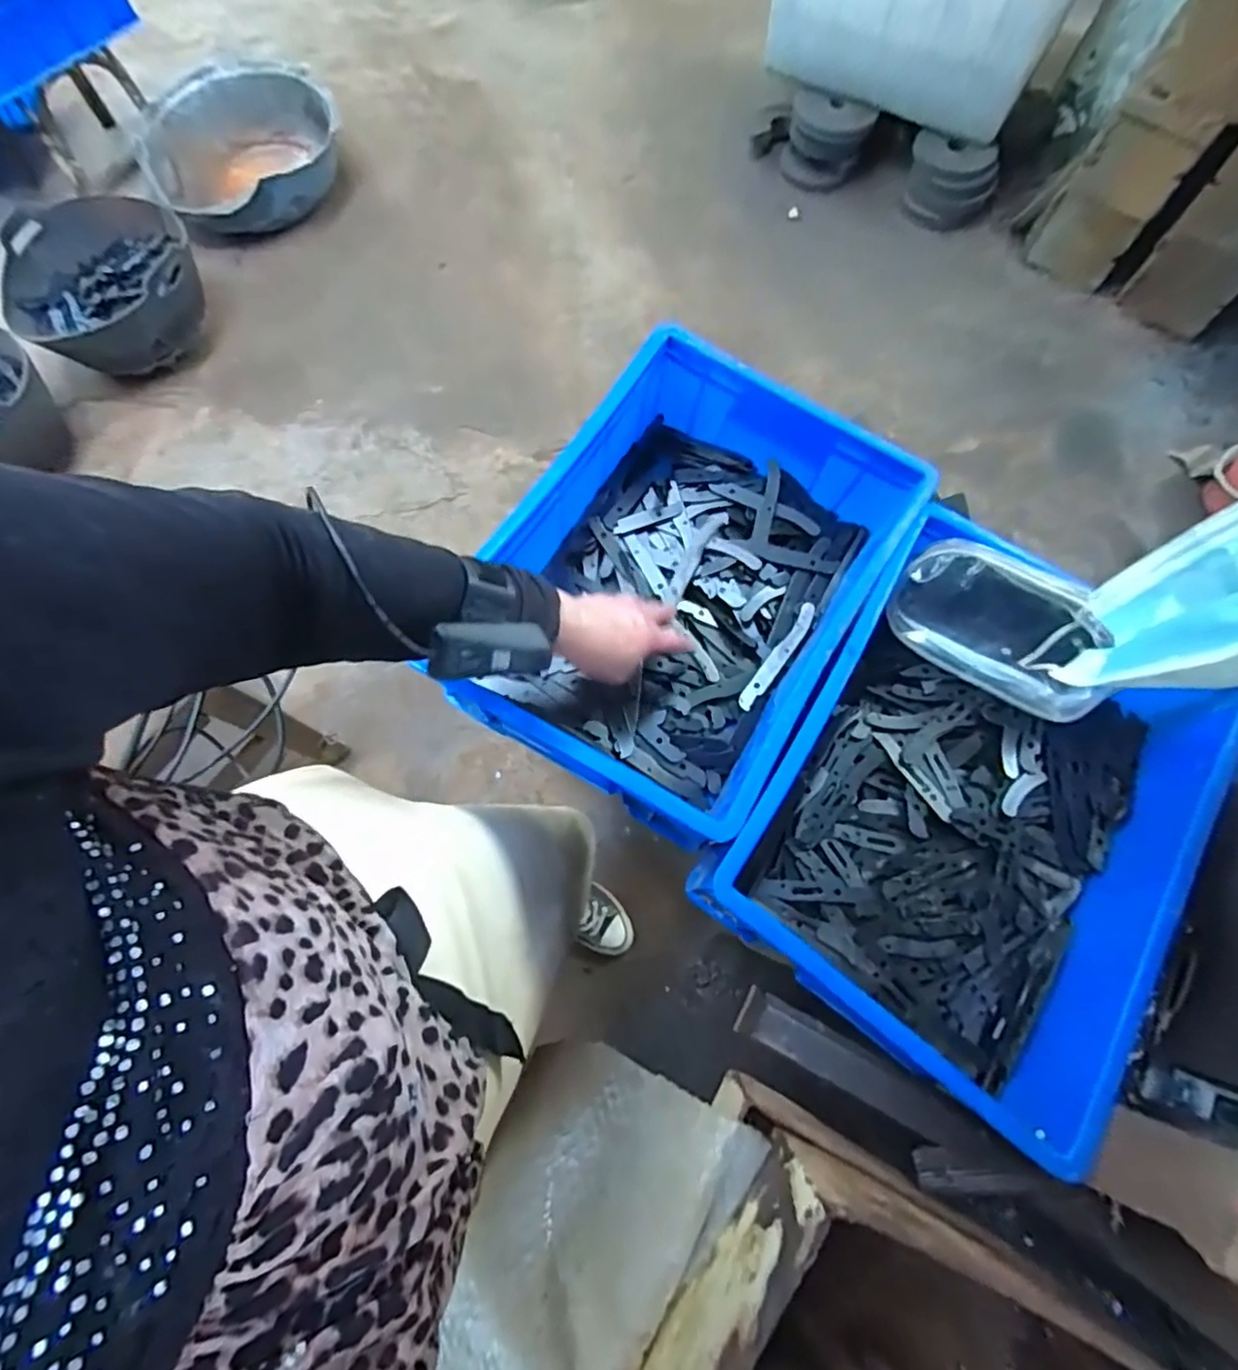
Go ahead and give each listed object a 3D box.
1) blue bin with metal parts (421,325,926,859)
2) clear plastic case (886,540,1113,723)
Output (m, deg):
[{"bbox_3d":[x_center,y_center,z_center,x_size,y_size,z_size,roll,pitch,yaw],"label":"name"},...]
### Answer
[{"bbox_3d":[0.069,-0.095,0.586,0.295,0.131,0.401,30,79,9],"label":"blue bin with metal parts"},{"bbox_3d":[0.353,-0.056,0.571,0.194,0.111,0.045,33,44,17],"label":"clear plastic case"}]

